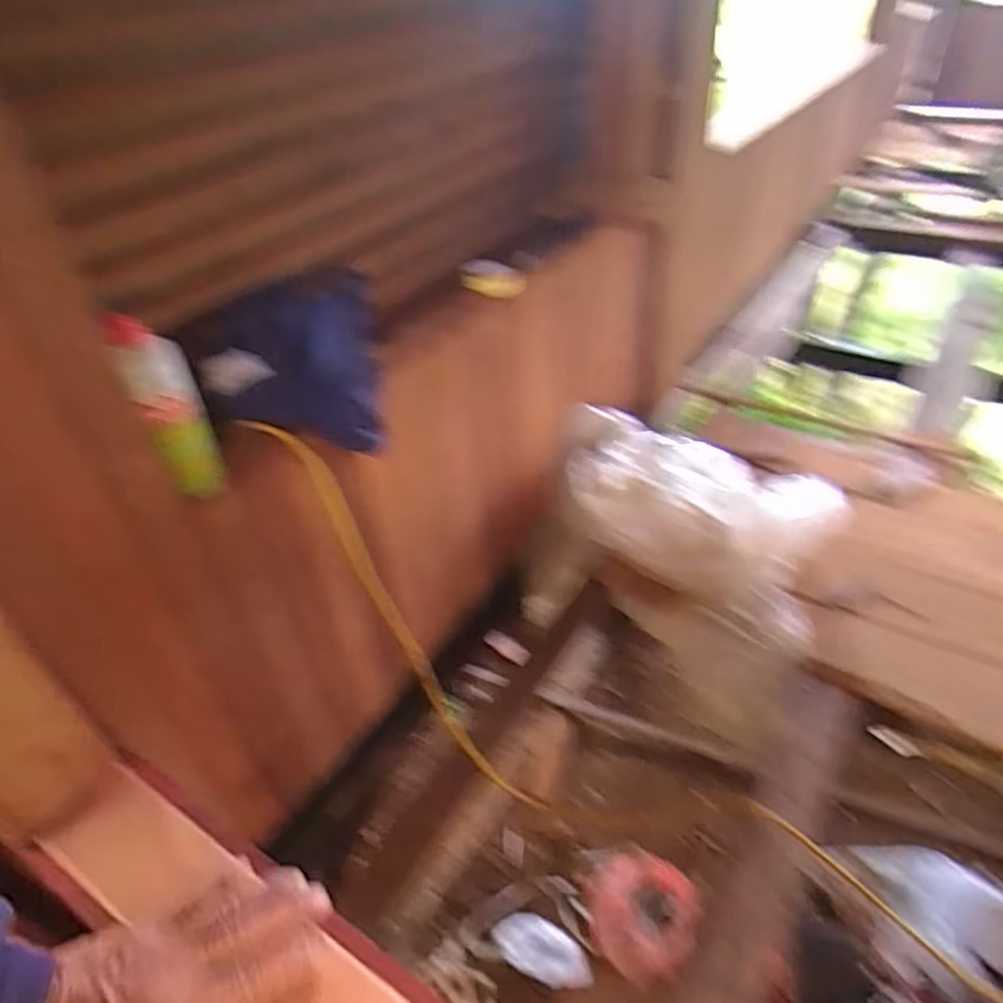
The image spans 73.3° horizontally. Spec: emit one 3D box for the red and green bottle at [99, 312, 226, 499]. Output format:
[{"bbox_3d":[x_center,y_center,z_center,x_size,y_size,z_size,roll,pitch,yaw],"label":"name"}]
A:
[{"bbox_3d":[-0.370,-0.100,0.751,0.054,0.203,0.069,28,49,32],"label":"red and green bottle"}]

